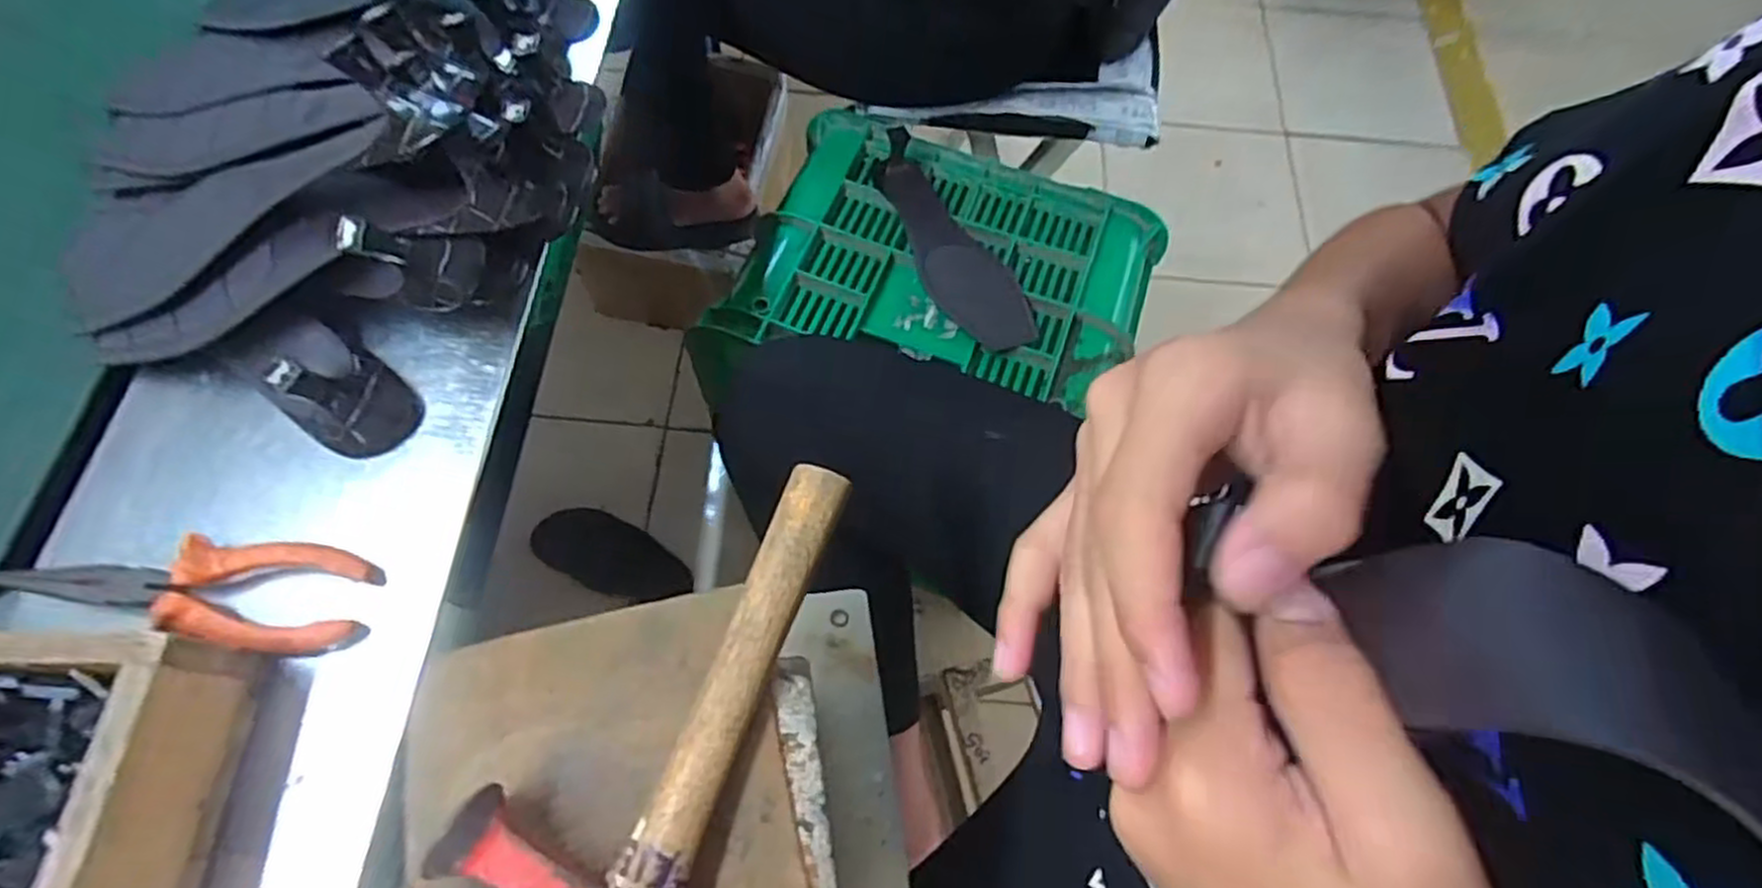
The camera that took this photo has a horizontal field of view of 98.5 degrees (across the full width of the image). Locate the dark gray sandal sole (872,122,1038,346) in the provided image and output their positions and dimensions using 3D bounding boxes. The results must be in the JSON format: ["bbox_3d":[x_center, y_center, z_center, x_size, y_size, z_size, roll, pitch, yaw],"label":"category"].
[{"bbox_3d":[0.068,-0.195,0.738,0.083,0.025,0.248,-24,70,-13],"label":"dark gray sandal sole"}]

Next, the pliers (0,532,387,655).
[{"bbox_3d":[-0.325,0.068,0.357,0.150,0.022,0.049,5,66,-1],"label":"pliers"}]

